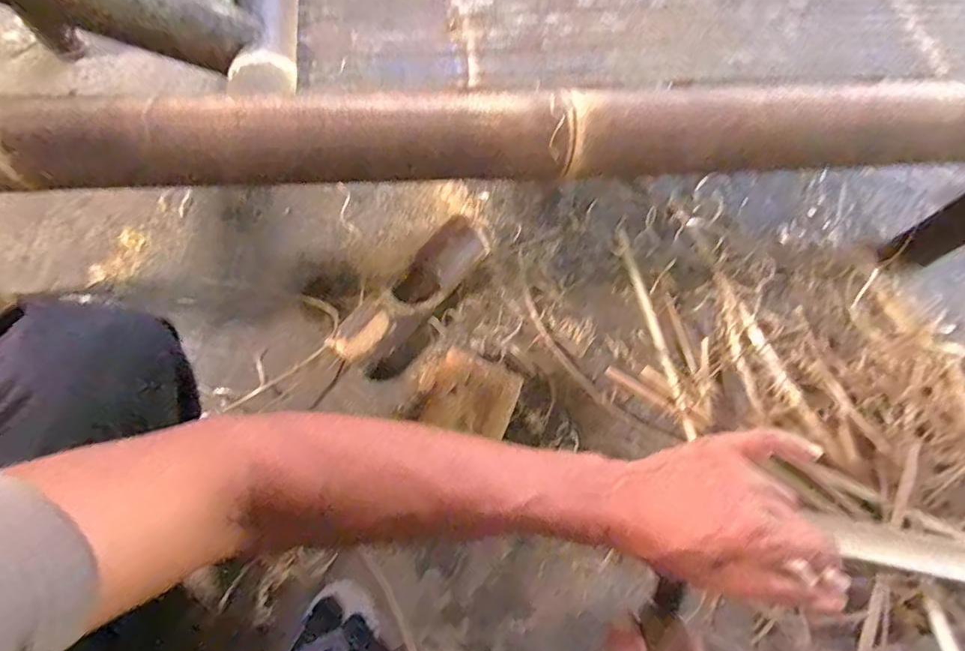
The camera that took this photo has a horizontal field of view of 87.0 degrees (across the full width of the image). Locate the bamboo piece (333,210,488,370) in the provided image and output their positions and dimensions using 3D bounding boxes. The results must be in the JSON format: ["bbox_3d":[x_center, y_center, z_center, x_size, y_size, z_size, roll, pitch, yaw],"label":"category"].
[{"bbox_3d":[-0.106,-0.053,0.757,0.084,0.058,0.277,40,70,14],"label":"bamboo piece"}]

